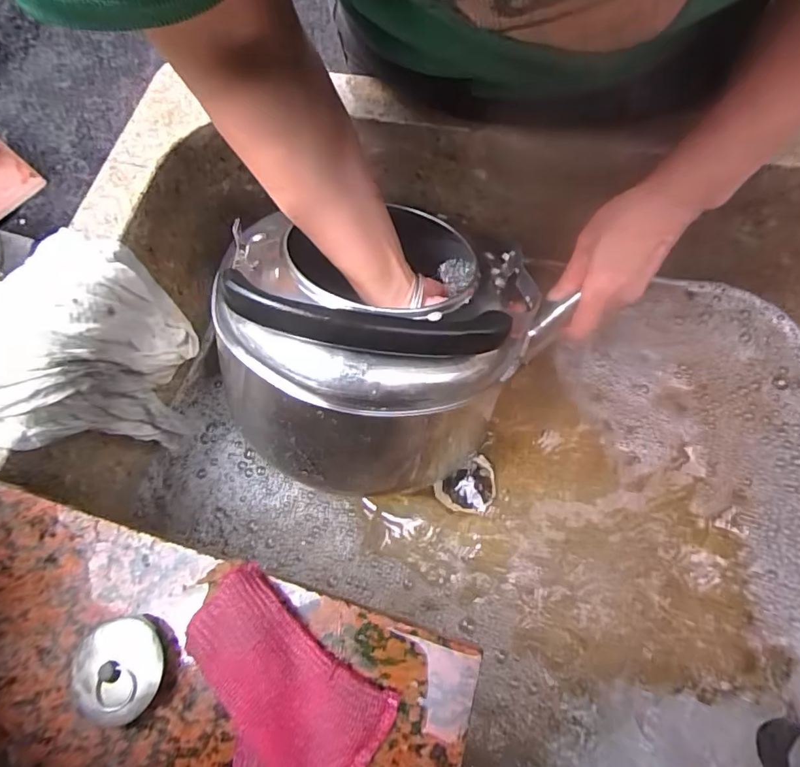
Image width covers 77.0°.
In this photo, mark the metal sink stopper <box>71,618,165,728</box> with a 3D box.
[{"bbox_3d":[-0.136,0.139,0.244,0.043,0.015,0.043,-10,69,2],"label":"metal sink stopper"}]

